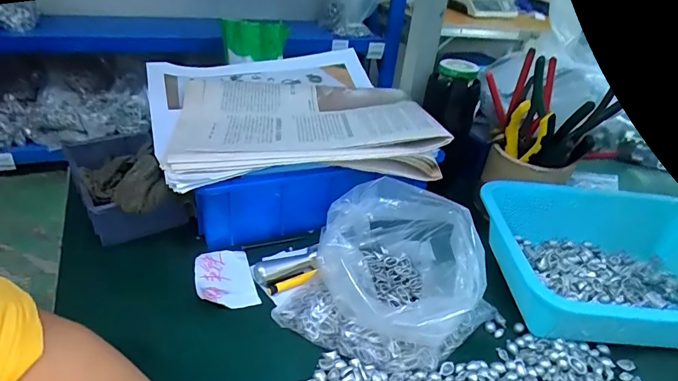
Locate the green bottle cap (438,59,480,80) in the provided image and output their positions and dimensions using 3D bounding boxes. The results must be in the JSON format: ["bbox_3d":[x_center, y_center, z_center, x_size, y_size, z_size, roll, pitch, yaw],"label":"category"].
[{"bbox_3d":[0.145,-0.147,0.512,0.046,0.016,0.049,16,34,16],"label":"green bottle cap"}]

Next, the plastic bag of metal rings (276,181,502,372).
[{"bbox_3d":[0.046,0.072,0.366,0.150,0.090,0.147,28,39,31],"label":"plastic bag of metal rings"}]

